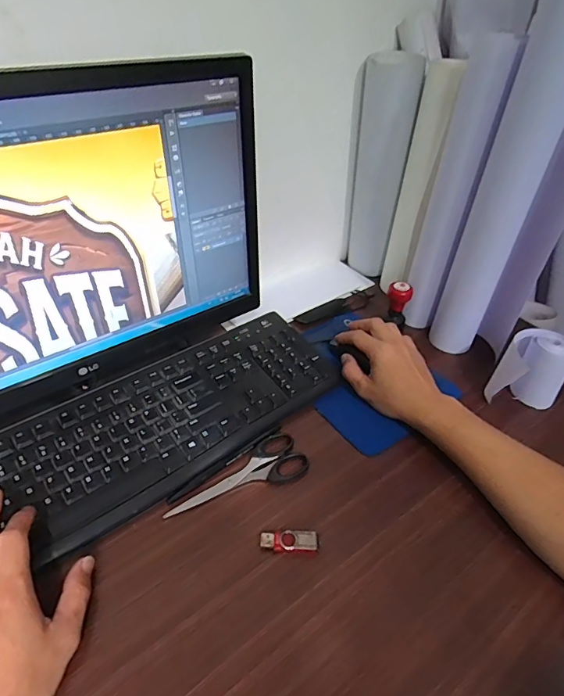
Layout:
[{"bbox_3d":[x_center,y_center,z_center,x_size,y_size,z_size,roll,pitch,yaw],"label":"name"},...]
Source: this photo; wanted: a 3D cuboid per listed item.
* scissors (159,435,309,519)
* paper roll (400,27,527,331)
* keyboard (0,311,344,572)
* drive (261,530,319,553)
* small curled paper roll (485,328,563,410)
[{"bbox_3d":[-0.041,0.137,0.454,0.150,0.004,0.054,-25,49,-30],"label":"scissors"},{"bbox_3d":[0.212,-0.182,0.566,0.048,0.351,0.064,11,41,8],"label":"paper roll"},{"bbox_3d":[-0.134,0.080,0.494,0.430,0.027,0.158,-24,48,-29],"label":"keyboard"},{"bbox_3d":[0.007,0.178,0.410,0.052,0.011,0.018,2,41,-3],"label":"drive"},{"bbox_3d":[0.313,0.026,0.552,0.075,0.090,0.056,29,47,26],"label":"small curled paper roll"}]

